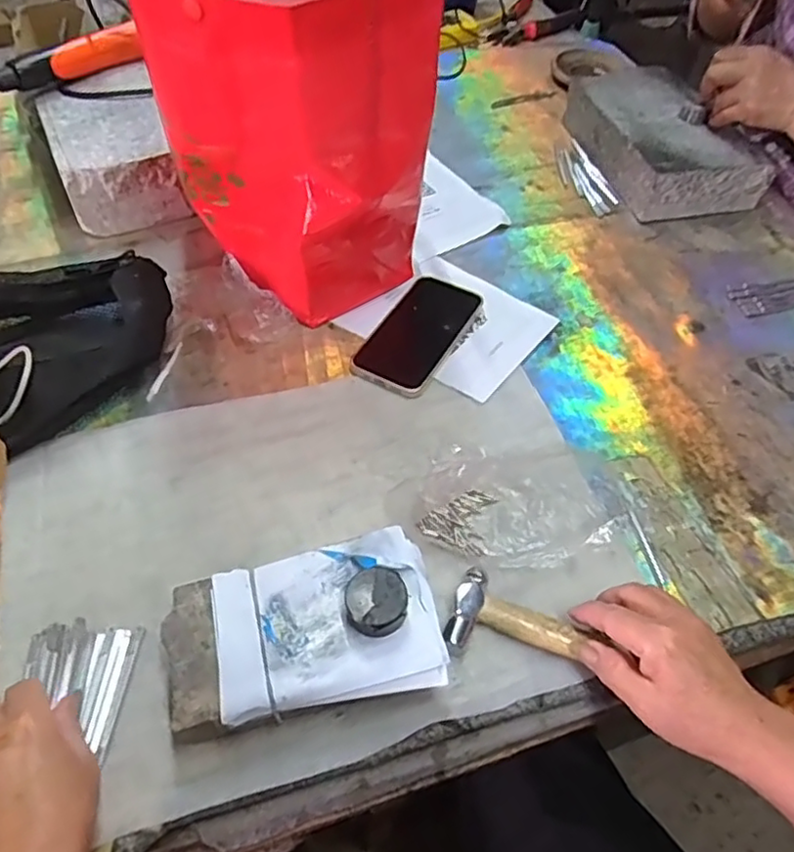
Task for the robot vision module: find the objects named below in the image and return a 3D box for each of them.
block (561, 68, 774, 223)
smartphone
[{"bbox_3d":[0.330,-0.363,0.815,0.152,0.066,0.245,-12,55,-13],"label":"block"},{"bbox_3d":[0.020,-0.090,0.617,0.074,0.007,0.155,26,56,14],"label":"smartphone"}]

